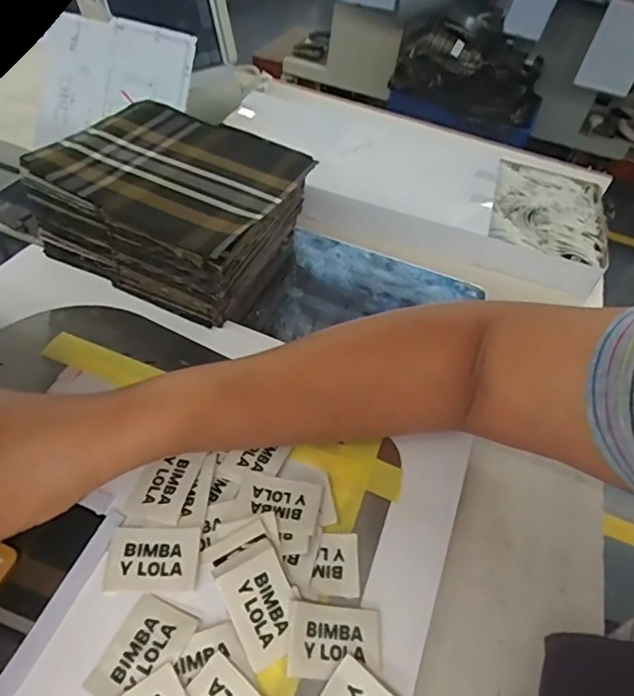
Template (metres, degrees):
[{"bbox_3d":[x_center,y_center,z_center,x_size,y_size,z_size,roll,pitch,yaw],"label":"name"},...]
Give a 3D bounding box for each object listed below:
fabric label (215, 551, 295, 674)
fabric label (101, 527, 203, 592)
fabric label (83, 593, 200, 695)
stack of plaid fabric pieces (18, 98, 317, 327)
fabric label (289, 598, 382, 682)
[{"bbox_3d":[-0.027,0.135,0.275,0.033,0.006,0.049,-22,72,-22],"label":"fabric label"},{"bbox_3d":[-0.090,0.116,0.292,0.047,0.004,0.033,2,48,-5],"label":"fabric label"},{"bbox_3d":[-0.086,0.151,0.263,0.034,0.004,0.048,21,51,16],"label":"fabric label"},{"bbox_3d":[-0.110,-0.116,0.439,0.173,0.087,0.155,25,50,15],"label":"stack of plaid fabric pieces"},{"bbox_3d":[0.010,0.150,0.273,0.048,0.007,0.035,5,48,-3],"label":"fabric label"}]

